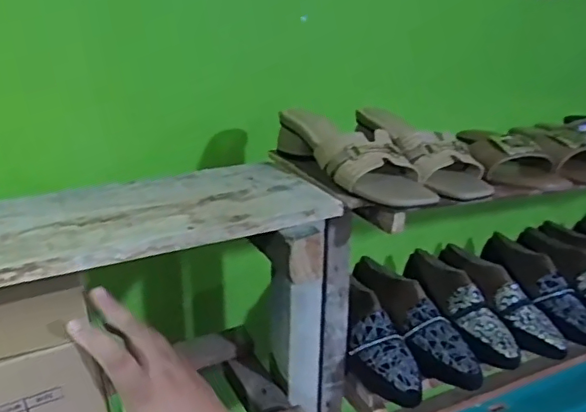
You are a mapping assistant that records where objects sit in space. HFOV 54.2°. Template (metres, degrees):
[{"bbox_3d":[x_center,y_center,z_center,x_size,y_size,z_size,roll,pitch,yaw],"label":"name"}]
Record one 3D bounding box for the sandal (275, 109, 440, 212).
[{"bbox_3d":[0.067,-0.062,0.647,0.095,0.053,0.226,-9,24,-25],"label":"sandal"}]

